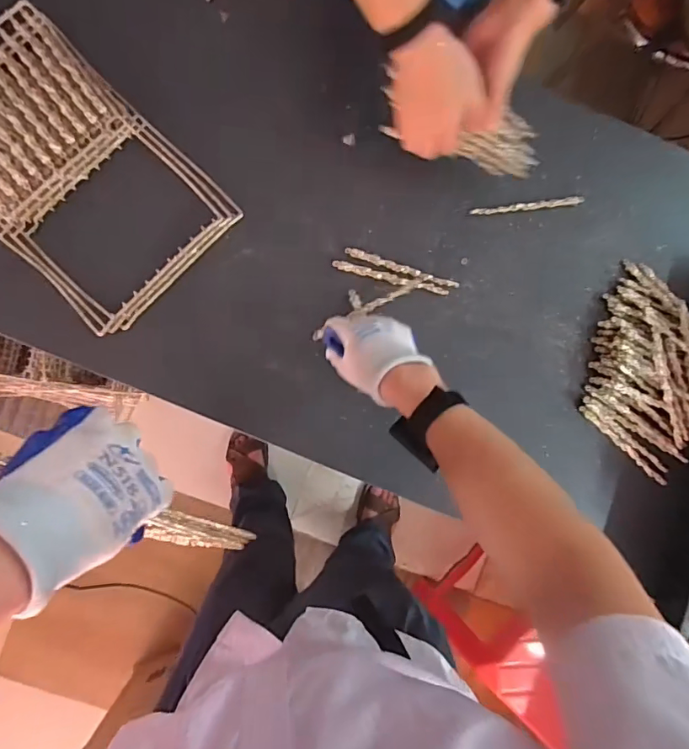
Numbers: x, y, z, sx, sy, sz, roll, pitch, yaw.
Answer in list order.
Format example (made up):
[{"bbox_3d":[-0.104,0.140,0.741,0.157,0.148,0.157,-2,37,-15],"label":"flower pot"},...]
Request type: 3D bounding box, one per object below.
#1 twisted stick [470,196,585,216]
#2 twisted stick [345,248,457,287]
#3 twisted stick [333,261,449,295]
[{"bbox_3d":[0.256,-0.236,0.684,0.163,0.006,0.012,-8,88,-3],"label":"twisted stick"},{"bbox_3d":[0.079,-0.143,0.661,0.159,0.005,0.013,17,87,-2],"label":"twisted stick"},{"bbox_3d":[0.063,-0.130,0.658,0.158,0.007,0.014,14,87,-2],"label":"twisted stick"}]

